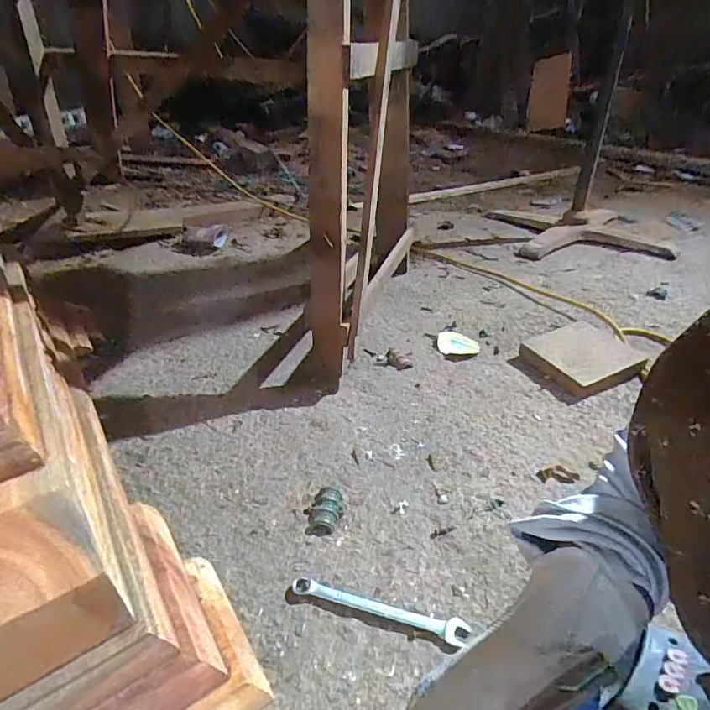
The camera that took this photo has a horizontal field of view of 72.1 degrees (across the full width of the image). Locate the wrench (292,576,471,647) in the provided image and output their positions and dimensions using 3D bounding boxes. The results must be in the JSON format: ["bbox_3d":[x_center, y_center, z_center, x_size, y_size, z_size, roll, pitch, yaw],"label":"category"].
[{"bbox_3d":[0.023,0.252,0.488,0.174,0.010,0.023,10,33,13],"label":"wrench"}]

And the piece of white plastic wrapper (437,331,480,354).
[{"bbox_3d":[0.193,-0.021,0.912,0.077,0.005,0.075,6,32,8],"label":"piece of white plastic wrapper"}]

